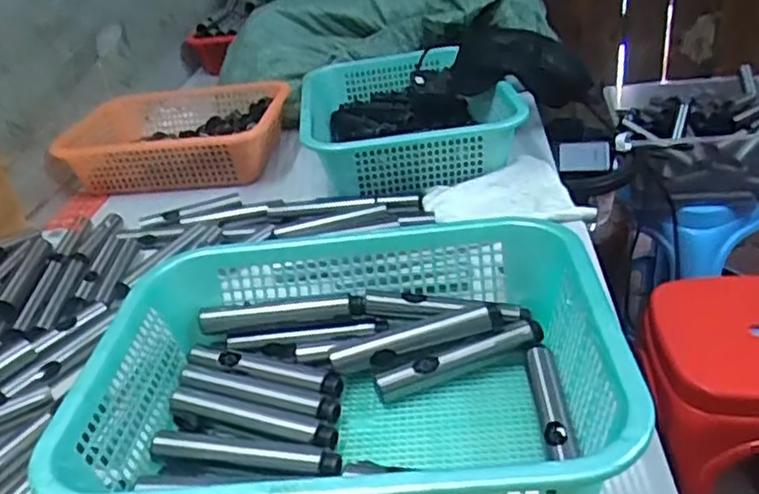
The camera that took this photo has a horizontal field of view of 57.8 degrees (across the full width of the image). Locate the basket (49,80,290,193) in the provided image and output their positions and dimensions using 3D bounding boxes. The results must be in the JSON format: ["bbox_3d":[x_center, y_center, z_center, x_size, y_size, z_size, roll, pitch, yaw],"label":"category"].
[{"bbox_3d":[-0.326,-0.182,1.105,0.337,0.071,0.245,-3,30,8],"label":"basket"}]

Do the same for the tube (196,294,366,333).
[{"bbox_3d":[-0.092,0.063,0.651,0.154,0.028,0.022,-5,30,3],"label":"tube"}]

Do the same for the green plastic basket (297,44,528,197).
[{"bbox_3d":[0.041,-0.202,1.054,0.305,0.089,0.388,-8,30,-2],"label":"green plastic basket"}]

